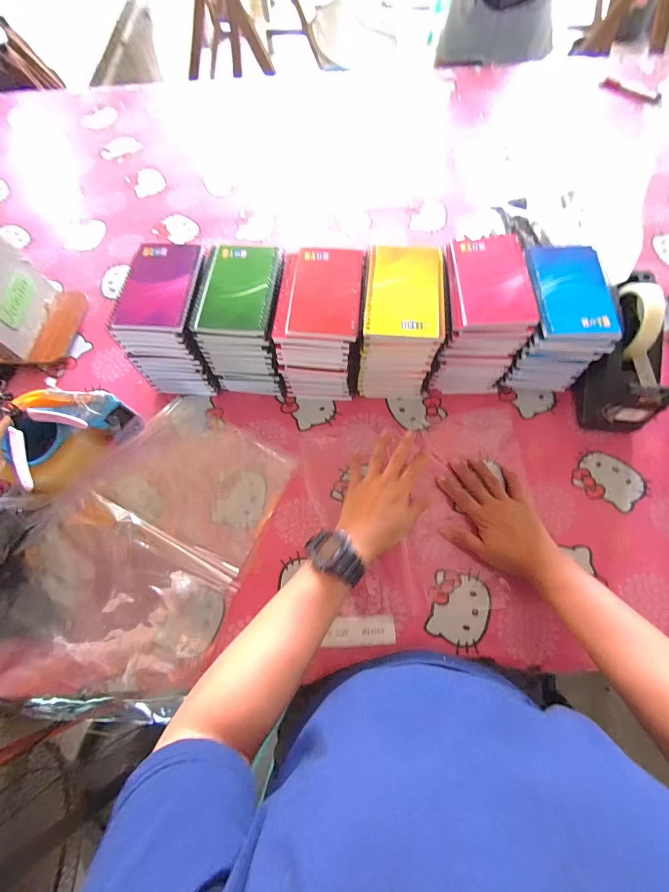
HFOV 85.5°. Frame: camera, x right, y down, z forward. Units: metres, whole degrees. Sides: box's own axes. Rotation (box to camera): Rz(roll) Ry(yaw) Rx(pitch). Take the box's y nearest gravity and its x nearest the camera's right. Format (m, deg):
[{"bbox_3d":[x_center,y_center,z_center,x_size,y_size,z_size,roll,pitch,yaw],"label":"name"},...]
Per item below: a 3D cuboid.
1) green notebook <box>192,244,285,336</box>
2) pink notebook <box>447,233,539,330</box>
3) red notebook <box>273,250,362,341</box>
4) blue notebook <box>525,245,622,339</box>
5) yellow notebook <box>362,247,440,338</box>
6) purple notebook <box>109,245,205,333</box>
[{"bbox_3d":[-0.117,-0.192,0.441,0.092,0.012,0.130,5,69,4],"label":"green notebook"},{"bbox_3d":[0.183,-0.197,0.429,0.089,0.013,0.128,0,69,2],"label":"pink notebook"},{"bbox_3d":[-0.016,-0.186,0.437,0.097,0.011,0.132,5,69,4],"label":"red notebook"},{"bbox_3d":[0.279,-0.186,0.428,0.090,0.012,0.132,3,69,3],"label":"blue notebook"},{"bbox_3d":[0.080,-0.182,0.421,0.081,0.007,0.126,5,69,4],"label":"yellow notebook"},{"bbox_3d":[-0.217,-0.198,0.444,0.092,0.015,0.138,5,69,4],"label":"purple notebook"}]

